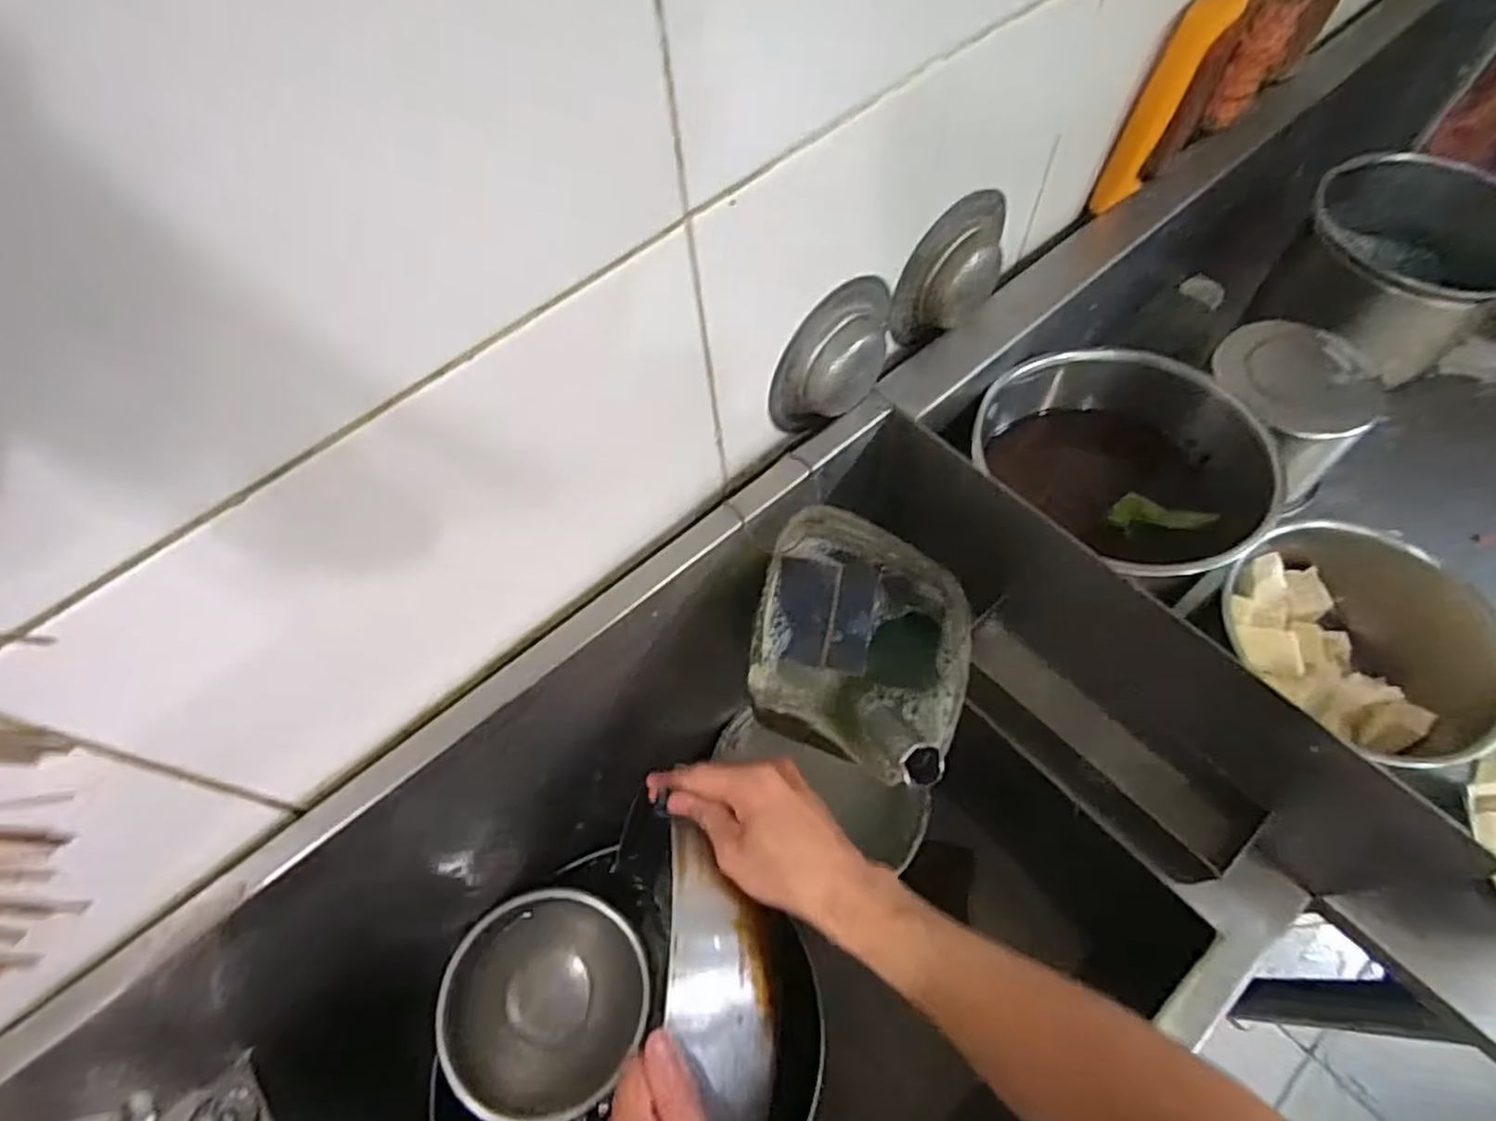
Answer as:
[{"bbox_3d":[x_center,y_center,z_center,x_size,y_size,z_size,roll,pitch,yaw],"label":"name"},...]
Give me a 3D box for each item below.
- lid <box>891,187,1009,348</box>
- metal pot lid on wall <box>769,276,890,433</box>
[{"bbox_3d":[0.141,-0.192,0.482,0.103,0.088,0.026,-36,65,-15],"label":"lid"},{"bbox_3d":[0.059,-0.129,0.452,0.034,0.083,0.102,35,69,20],"label":"metal pot lid on wall"}]

